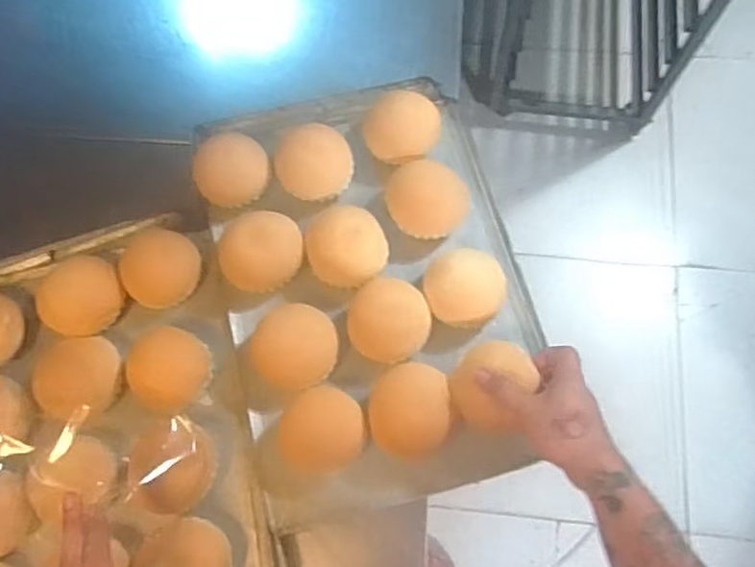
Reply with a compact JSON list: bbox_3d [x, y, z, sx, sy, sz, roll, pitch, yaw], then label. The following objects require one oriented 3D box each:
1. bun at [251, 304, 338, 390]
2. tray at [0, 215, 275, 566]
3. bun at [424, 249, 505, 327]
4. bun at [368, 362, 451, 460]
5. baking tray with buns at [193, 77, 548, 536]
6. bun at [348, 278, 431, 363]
[{"bbox_3d":[-0.091,0.071,0.689,0.095,0.054,0.087,-6,72,0],"label":"bun"},{"bbox_3d":[-0.325,0.160,0.677,0.359,0.072,0.470,-13,72,-2],"label":"tray"},{"bbox_3d":[0.097,0.008,0.713,0.086,0.044,0.079,-2,72,2],"label":"bun"},{"bbox_3d":[0.030,0.132,0.658,0.086,0.053,0.092,-2,72,2],"label":"bun"},{"bbox_3d":[-0.015,-0.018,0.723,0.338,0.074,0.499,-16,72,-3],"label":"baking tray with buns"},{"bbox_3d":[0.013,0.042,0.695,0.085,0.055,0.081,-1,72,2],"label":"bun"}]

